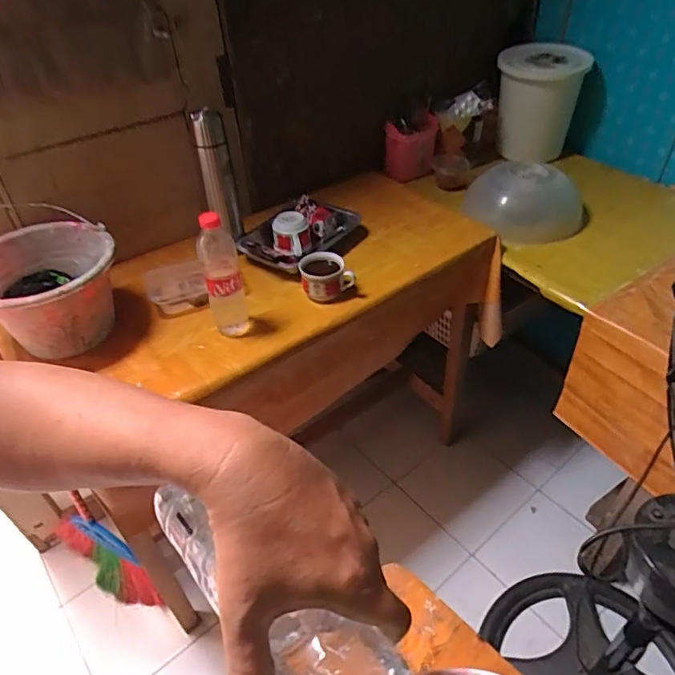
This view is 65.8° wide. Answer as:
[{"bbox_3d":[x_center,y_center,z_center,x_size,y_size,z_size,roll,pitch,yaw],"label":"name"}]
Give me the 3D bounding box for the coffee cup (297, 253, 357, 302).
[{"bbox_3d":[-0.021,-0.115,1.033,0.100,0.075,0.084,-7,42,-4],"label":"coffee cup"}]

